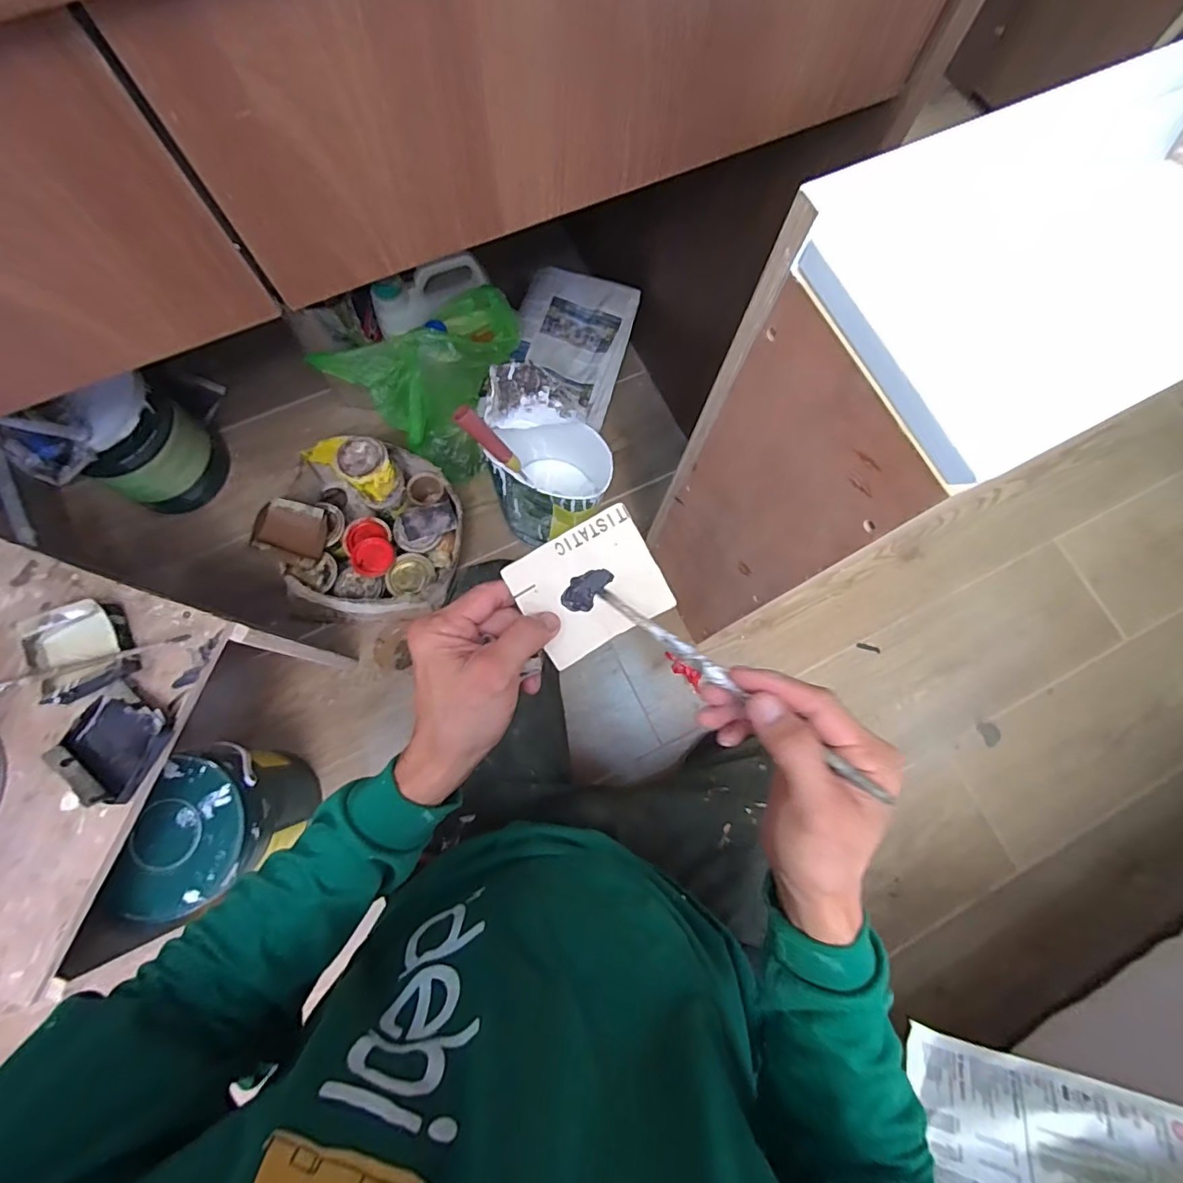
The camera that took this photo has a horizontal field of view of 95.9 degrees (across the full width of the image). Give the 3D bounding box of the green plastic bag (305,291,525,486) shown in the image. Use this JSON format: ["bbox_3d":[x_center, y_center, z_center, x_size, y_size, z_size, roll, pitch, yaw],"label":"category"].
[{"bbox_3d":[-0.243,-0.336,0.818,0.197,0.228,0.227,24,76,3],"label":"green plastic bag"}]

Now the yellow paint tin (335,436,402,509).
[{"bbox_3d":[-0.319,-0.174,0.773,0.075,0.075,0.073,1,76,-3],"label":"yellow paint tin"}]

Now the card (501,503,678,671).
[{"bbox_3d":[0.000,-0.003,0.346,0.087,0.017,0.075,-29,100,-1],"label":"card"}]

